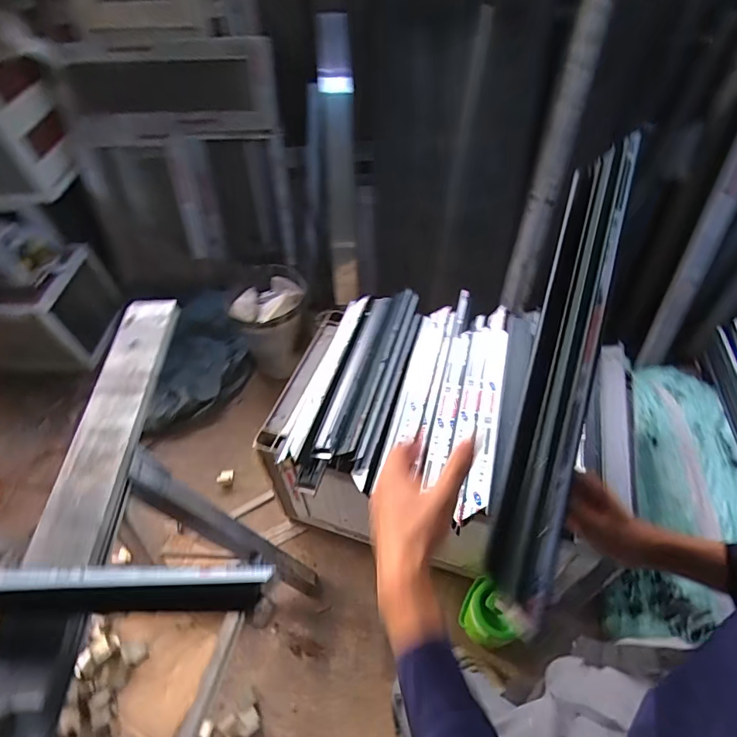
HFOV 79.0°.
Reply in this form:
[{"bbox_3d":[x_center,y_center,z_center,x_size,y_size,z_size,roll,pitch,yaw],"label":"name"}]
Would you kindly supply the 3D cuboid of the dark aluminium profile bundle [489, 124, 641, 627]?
[{"bbox_3d":[0.217,-0.012,0.500,0.066,0.056,0.541,14,78,15],"label":"dark aluminium profile bundle"}]

